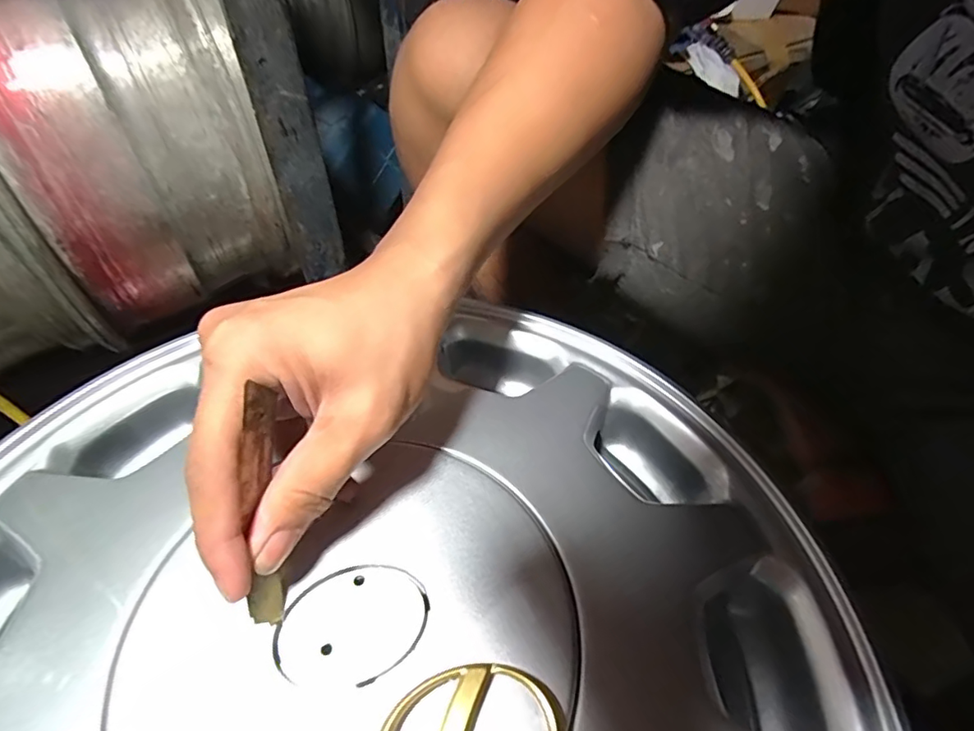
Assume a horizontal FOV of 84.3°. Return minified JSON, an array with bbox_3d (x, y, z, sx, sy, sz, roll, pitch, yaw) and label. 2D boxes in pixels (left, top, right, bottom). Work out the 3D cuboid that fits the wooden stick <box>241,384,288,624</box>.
[{"bbox_3d":[-0.082,0.054,0.196,0.008,0.091,0.014,3,13,2],"label":"wooden stick"}]

